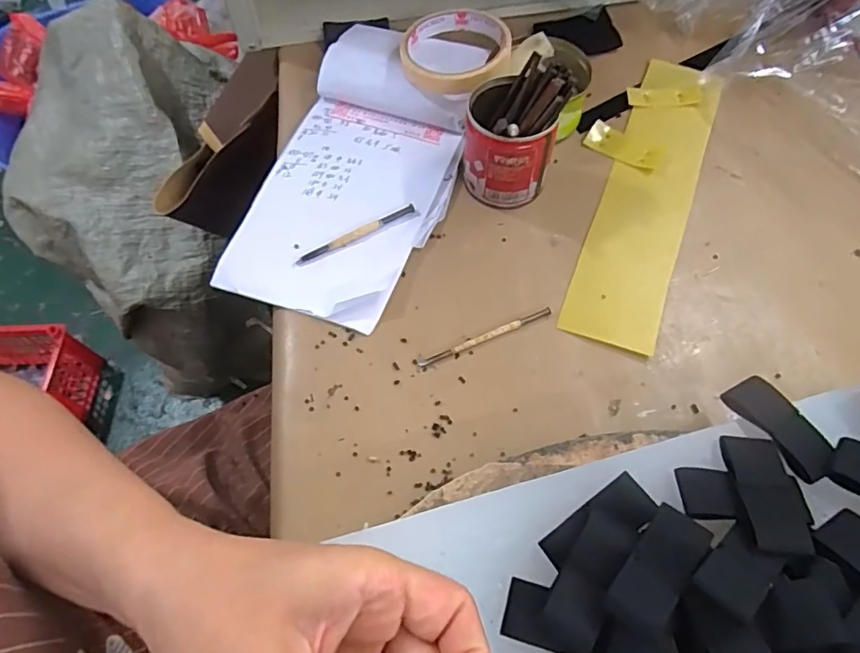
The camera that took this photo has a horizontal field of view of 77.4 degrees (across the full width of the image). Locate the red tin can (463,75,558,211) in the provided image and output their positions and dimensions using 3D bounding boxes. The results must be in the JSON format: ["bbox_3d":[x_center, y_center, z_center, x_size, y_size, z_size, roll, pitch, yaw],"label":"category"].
[{"bbox_3d":[0.058,-0.136,0.398,0.061,0.071,0.062,0,62,0],"label":"red tin can"}]

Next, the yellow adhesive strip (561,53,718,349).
[{"bbox_3d":[0.170,-0.108,0.417,0.062,0.004,0.286,21,64,11],"label":"yellow adhesive strip"}]

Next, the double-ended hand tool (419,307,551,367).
[{"bbox_3d":[0.038,0.007,0.361,0.098,0.004,0.006,-22,64,-11],"label":"double-ended hand tool"}]

